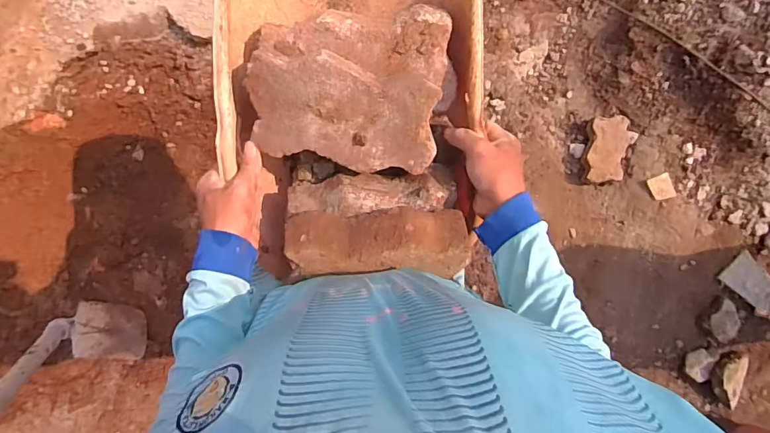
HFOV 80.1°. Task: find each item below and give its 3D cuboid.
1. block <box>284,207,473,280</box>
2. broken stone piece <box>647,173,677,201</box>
[{"bbox_3d":[-0.006,0.027,0.503,0.197,0.038,0.074,3,89,-9],"label":"block"},{"bbox_3d":[0.888,-0.091,1.471,0.066,0.008,0.080,-28,92,21],"label":"broken stone piece"}]

